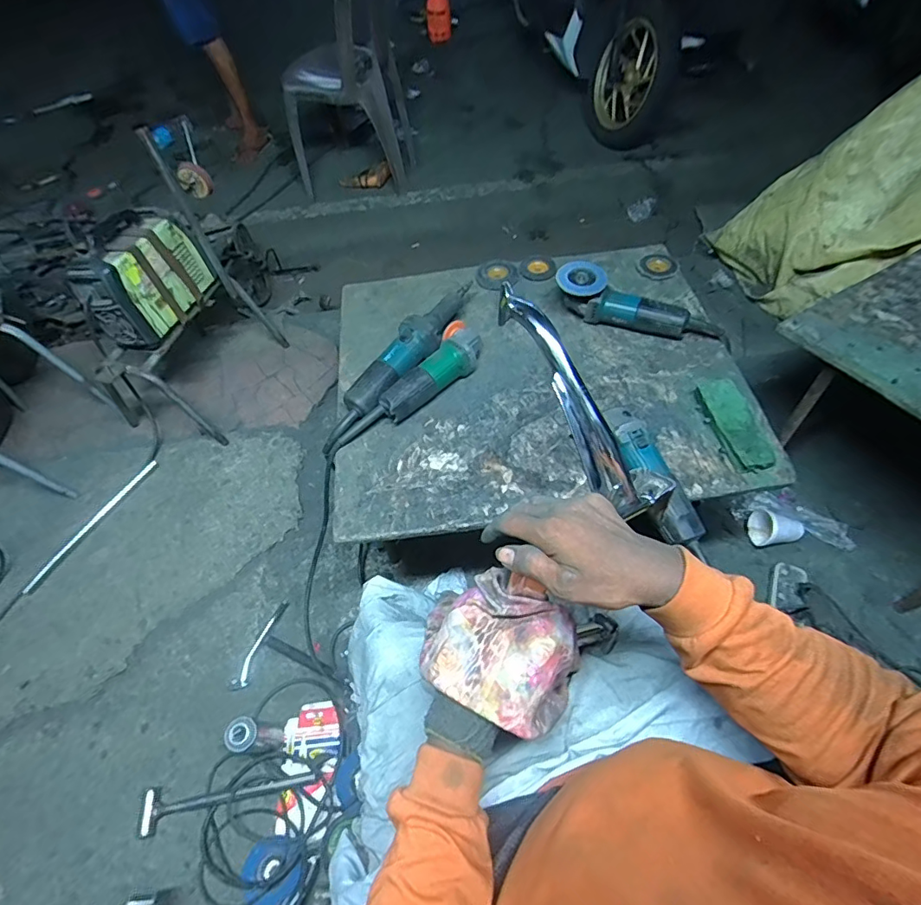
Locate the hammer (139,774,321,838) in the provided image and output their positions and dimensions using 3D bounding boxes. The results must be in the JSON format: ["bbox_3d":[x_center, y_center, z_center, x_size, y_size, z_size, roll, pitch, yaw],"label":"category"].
[{"bbox_3d":[-0.436,0.649,0.940,0.339,0.033,0.070,-10,57,-3],"label":"hammer"}]

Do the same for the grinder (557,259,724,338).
[{"bbox_3d":[0.360,-0.305,0.999,0.333,0.085,0.094,17,60,14],"label":"grinder"}]

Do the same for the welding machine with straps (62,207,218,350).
[{"bbox_3d":[-0.764,-0.425,1.194,0.145,0.212,0.304,7,58,8],"label":"welding machine with straps"}]

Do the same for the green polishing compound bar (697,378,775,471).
[{"bbox_3d":[0.470,-0.053,0.840,0.072,0.024,0.184,-10,57,-3],"label":"green polishing compound bar"}]

